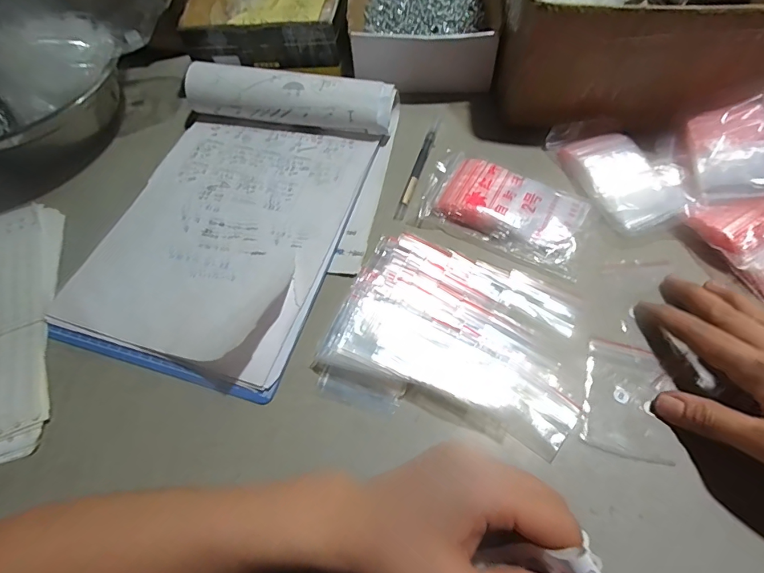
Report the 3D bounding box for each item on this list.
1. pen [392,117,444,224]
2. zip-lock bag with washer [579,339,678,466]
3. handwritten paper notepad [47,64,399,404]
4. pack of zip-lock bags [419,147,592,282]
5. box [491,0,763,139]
[{"bbox_3d":[0.039,-0.123,0.432,0.010,0.010,0.141,16,62,13],"label":"pen"},{"bbox_3d":[0.174,0.079,0.301,0.058,0.004,0.079,15,62,13],"label":"zip-lock bag with washer"},{"bbox_3d":[-0.137,-0.078,0.397,0.237,0.050,0.319,14,62,12],"label":"handwritten paper notepad"},{"bbox_3d":[0.109,-0.075,0.390,0.145,0.017,0.083,25,64,17],"label":"pack of zip-lock bags"},{"bbox_3d":[0.266,-0.324,0.458,0.257,0.103,0.344,6,60,8],"label":"box"}]

